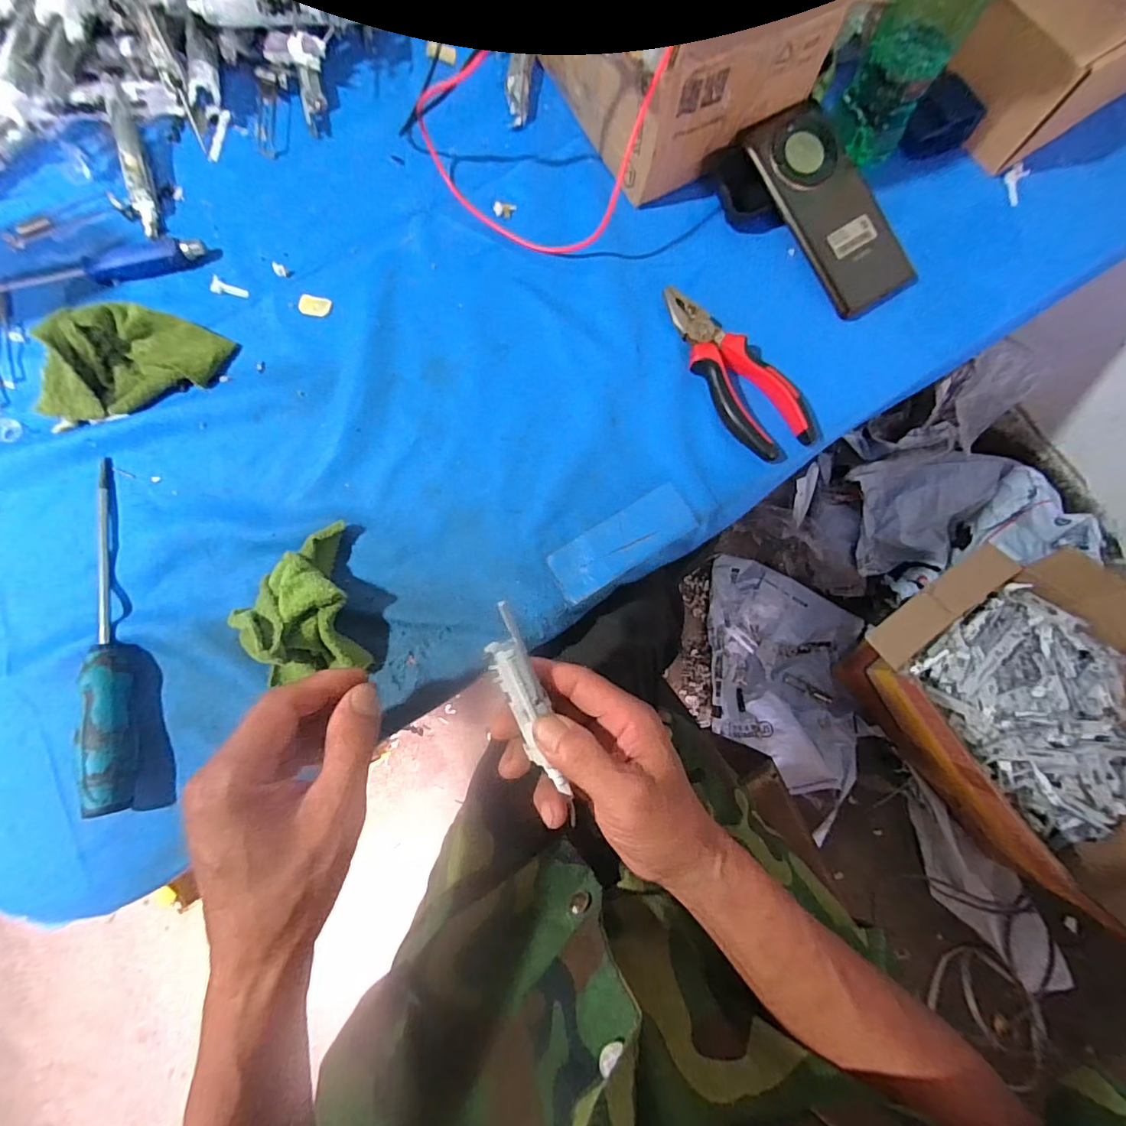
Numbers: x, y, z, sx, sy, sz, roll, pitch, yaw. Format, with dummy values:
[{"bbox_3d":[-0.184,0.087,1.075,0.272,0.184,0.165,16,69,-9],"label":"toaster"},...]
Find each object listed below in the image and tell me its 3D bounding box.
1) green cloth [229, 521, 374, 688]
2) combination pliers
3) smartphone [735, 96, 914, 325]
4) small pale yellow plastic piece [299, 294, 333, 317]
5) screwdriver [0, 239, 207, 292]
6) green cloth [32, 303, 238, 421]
[{"bbox_3d":[-0.178,0.031,0.338,0.078,0.048,0.099,-20,80,-4],"label":"green cloth"},{"bbox_3d":[0.134,-0.152,0.392,0.058,0.015,0.152,-28,80,-5],"label":"combination pliers"},{"bbox_3d":[0.219,-0.289,0.409,0.076,0.013,0.172,-35,95,-7],"label":"smartphone"},{"bbox_3d":[-0.202,-0.210,0.410,0.027,0.004,0.018,11,78,-1],"label":"small pale yellow plastic piece"},{"bbox_3d":[-0.390,-0.237,0.405,0.196,0.015,0.024,-13,79,-3],"label":"screwdriver"},{"bbox_3d":[-0.333,-0.161,0.380,0.137,0.035,0.080,-26,80,-5],"label":"green cloth"}]

